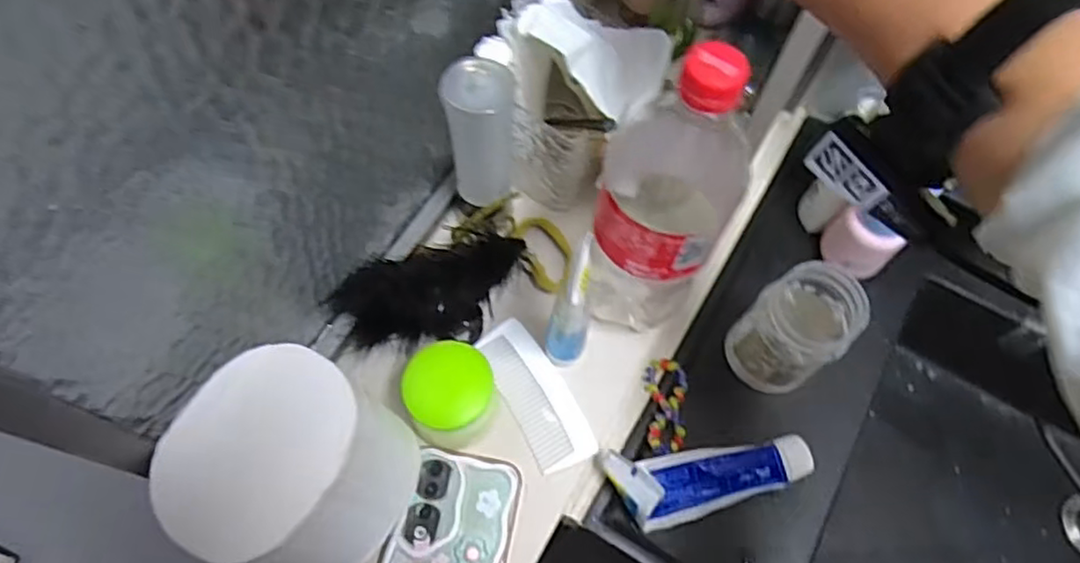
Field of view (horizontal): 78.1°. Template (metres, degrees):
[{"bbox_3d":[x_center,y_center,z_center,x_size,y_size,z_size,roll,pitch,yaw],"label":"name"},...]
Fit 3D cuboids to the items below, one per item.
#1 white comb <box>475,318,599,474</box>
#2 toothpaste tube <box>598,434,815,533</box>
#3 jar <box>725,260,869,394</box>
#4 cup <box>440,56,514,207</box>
[{"bbox_3d":[-0.003,0.081,0.485,0.045,0.009,0.113,-25,69,-13],"label":"white comb"},{"bbox_3d":[0.135,0.159,0.525,0.167,0.053,0.058,-4,65,-4],"label":"toothpaste tube"},{"bbox_3d":[0.207,0.039,0.541,0.067,0.120,0.073,1,65,-2],"label":"jar"},{"bbox_3d":[-0.041,-0.099,0.459,0.043,0.109,0.043,1,65,-2],"label":"cup"}]

